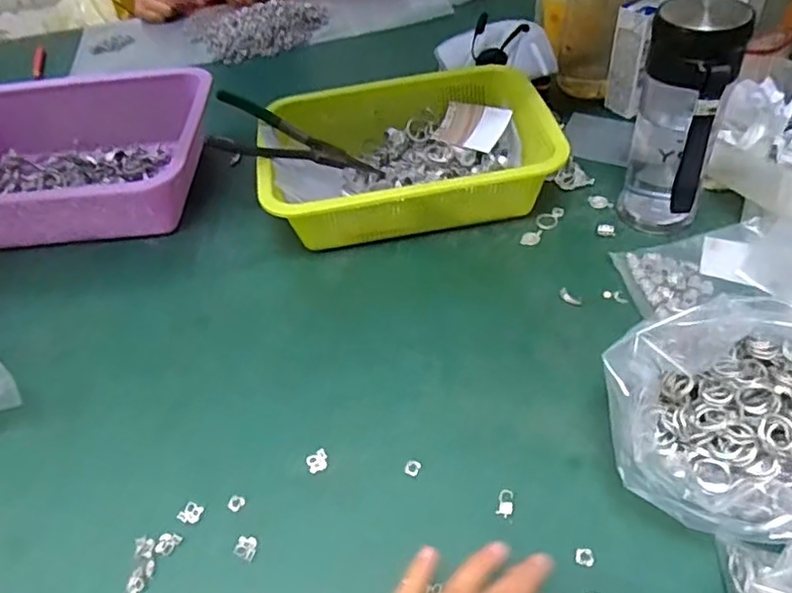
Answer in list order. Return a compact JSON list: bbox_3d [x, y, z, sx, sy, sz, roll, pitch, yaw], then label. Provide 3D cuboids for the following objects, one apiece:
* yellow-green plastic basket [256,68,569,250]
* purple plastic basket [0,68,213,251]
[{"bbox_3d":[0.006,-0.138,0.612,0.264,0.068,0.179,-9,46,-3],"label":"yellow-green plastic basket"},{"bbox_3d":[-0.342,-0.140,0.654,0.309,0.079,0.205,-11,47,-5],"label":"purple plastic basket"}]

